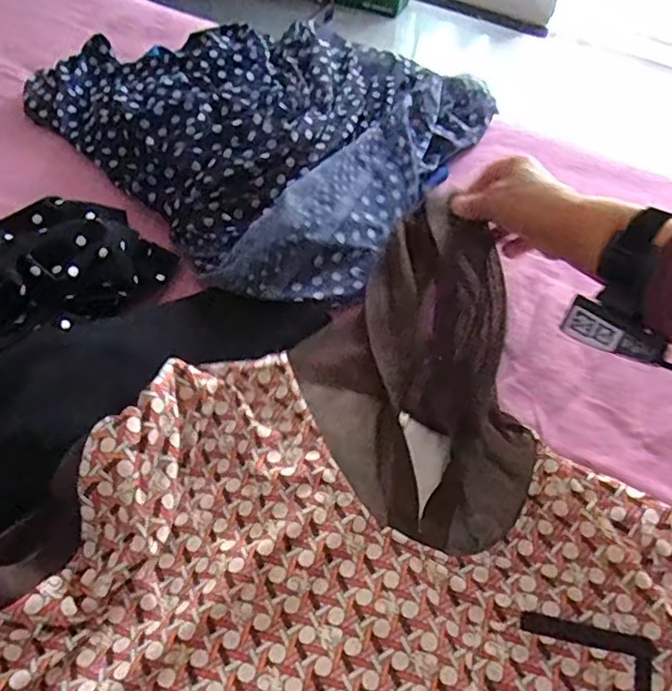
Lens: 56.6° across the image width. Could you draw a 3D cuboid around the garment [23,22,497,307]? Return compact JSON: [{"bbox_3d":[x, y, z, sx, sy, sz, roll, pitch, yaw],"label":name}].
[{"bbox_3d":[-0.093,-0.276,0.695,0.455,0.062,0.458,25,56,16],"label":"garment"}]

